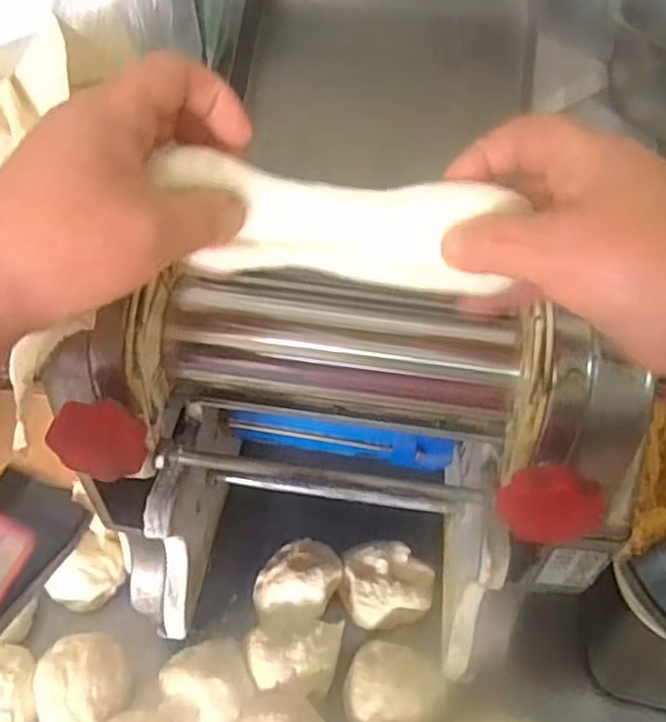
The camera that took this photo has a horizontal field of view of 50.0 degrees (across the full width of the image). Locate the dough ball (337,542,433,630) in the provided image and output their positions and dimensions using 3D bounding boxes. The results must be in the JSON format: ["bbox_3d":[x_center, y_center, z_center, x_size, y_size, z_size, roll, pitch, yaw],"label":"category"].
[{"bbox_3d":[0.042,0.191,0.603,0.071,0.038,0.071,-10,47,-14],"label":"dough ball"}]

